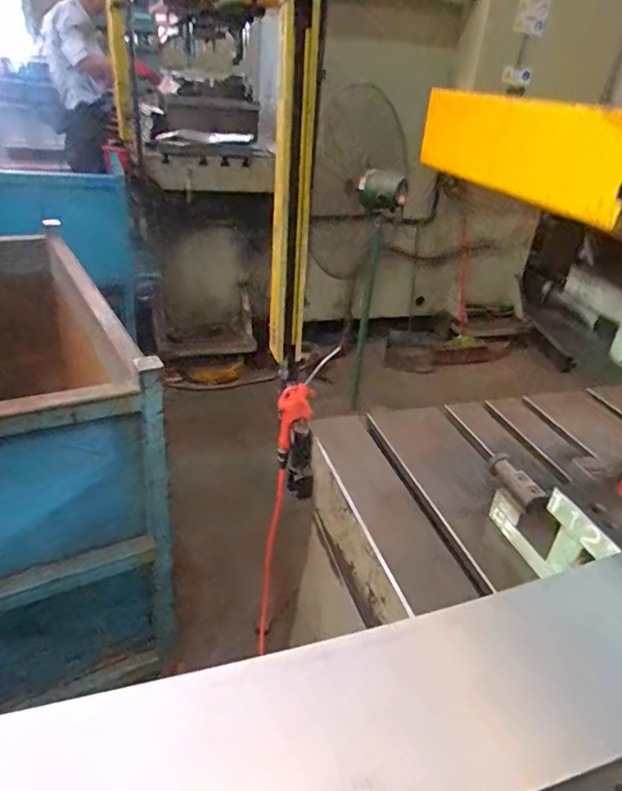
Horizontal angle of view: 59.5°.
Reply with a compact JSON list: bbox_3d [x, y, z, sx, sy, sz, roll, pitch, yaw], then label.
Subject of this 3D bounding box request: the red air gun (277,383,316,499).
[{"bbox_3d":[-0.028,0.093,1.057,0.063,0.219,0.077,-3,32,-17],"label":"red air gun"}]

